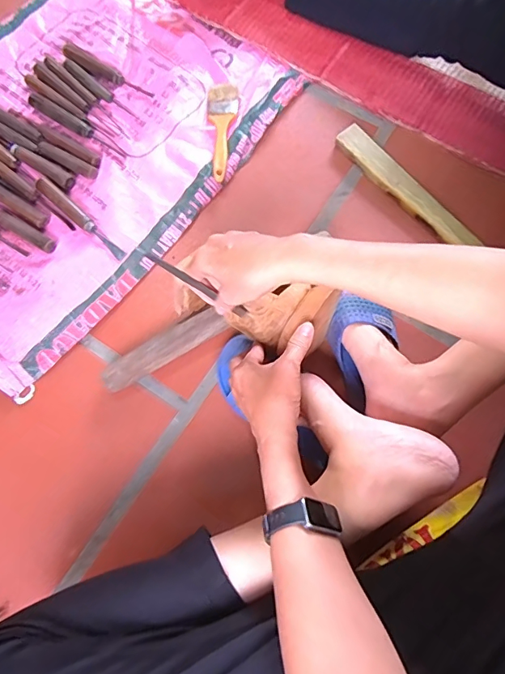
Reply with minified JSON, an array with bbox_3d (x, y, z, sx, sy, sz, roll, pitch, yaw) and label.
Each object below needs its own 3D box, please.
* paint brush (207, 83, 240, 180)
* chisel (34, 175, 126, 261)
[{"bbox_3d":[-0.043,-0.311,0.683,0.045,0.016,0.182,-2,74,1],"label":"paint brush"},{"bbox_3d":[-0.243,-0.168,0.642,0.169,0.016,0.019,42,79,12],"label":"chisel"}]

